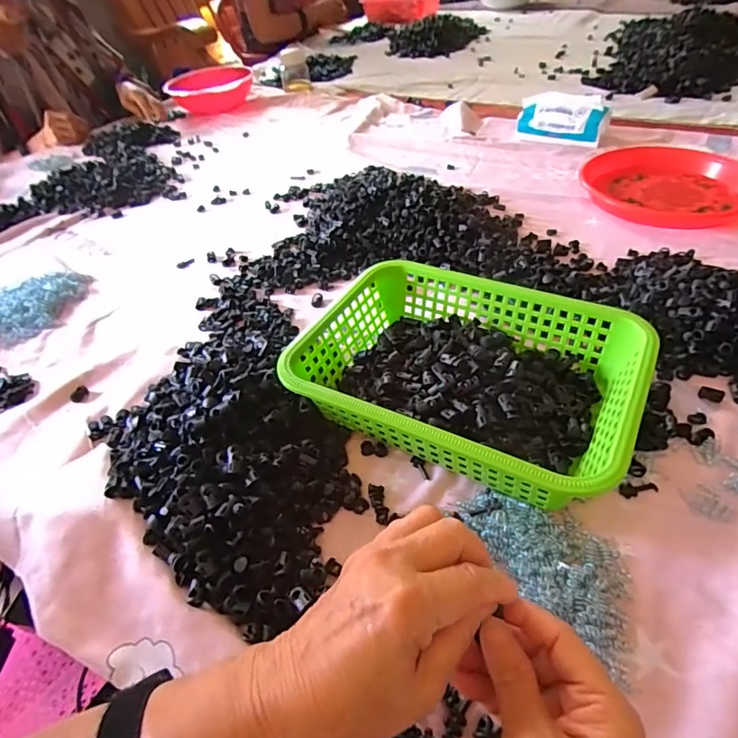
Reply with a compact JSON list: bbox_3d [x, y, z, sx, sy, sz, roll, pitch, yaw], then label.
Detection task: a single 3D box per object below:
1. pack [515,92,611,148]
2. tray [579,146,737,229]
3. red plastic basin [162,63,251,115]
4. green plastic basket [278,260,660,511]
[{"bbox_3d":[0.374,-0.483,0.914,0.165,0.073,0.078,16,50,21],"label":"pack"},{"bbox_3d":[0.472,-0.294,0.748,0.216,0.036,0.216,-3,46,4],"label":"tray"},{"bbox_3d":[-0.440,-0.785,1.317,0.227,0.069,0.227,-15,46,-8],"label":"red plastic basin"},{"bbox_3d":[0.093,0.002,0.454,0.292,0.074,0.207,20,52,24],"label":"green plastic basket"}]

